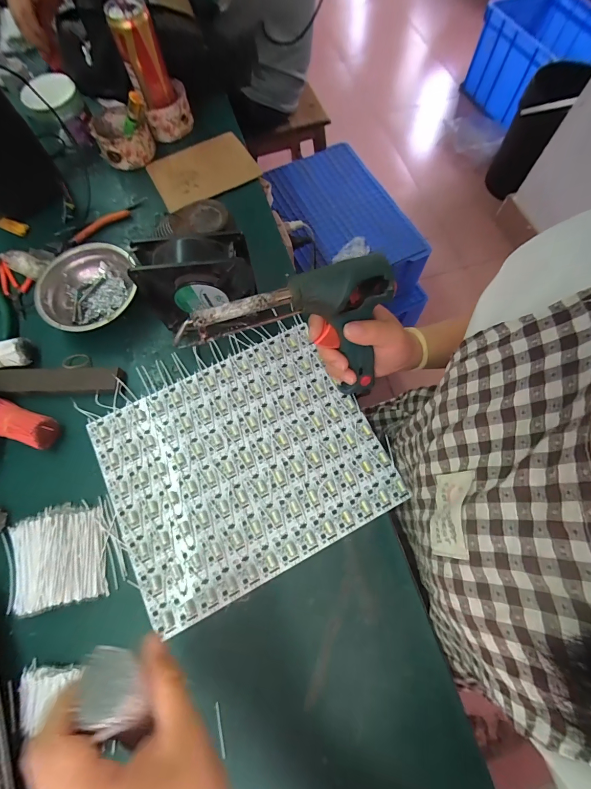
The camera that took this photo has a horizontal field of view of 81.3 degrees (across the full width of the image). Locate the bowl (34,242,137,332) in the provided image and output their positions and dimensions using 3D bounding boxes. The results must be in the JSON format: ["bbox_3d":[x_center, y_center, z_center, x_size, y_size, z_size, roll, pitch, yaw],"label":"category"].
[{"bbox_3d":[-0.272,-0.131,0.450,0.107,0.043,0.127,0,70,0],"label":"bowl"}]

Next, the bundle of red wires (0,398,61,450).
[{"bbox_3d":[-0.313,0.034,0.390,0.094,0.035,0.039,18,71,6],"label":"bundle of red wires"}]

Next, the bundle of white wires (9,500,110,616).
[{"bbox_3d":[-0.242,0.162,0.345,0.091,0.017,0.093,-13,71,-4],"label":"bundle of white wires"}]

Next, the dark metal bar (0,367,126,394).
[{"bbox_3d":[-0.314,-0.017,0.417,0.212,0.019,0.032,0,70,0],"label":"dark metal bar"}]

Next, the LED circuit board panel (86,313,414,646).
[{"bbox_3d":[-0.060,0.071,0.386,0.280,0.008,0.243,-27,72,-9],"label":"LED circuit board panel"}]

